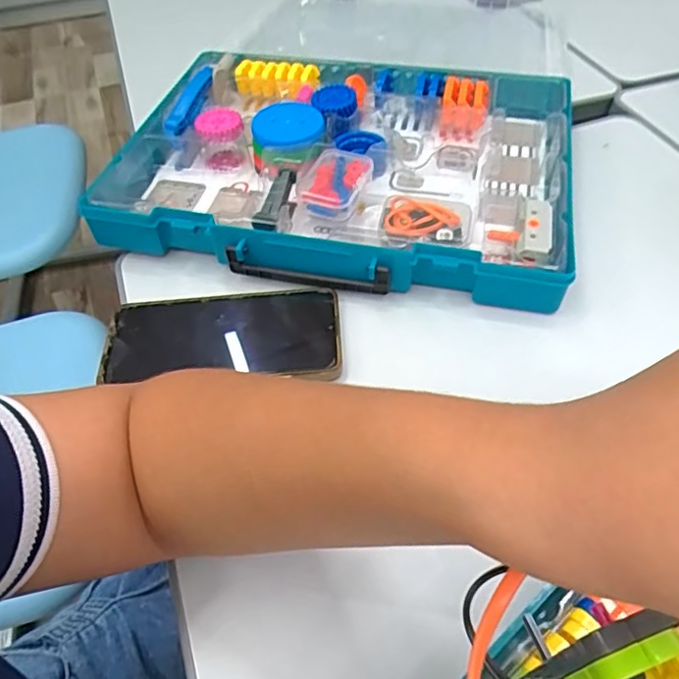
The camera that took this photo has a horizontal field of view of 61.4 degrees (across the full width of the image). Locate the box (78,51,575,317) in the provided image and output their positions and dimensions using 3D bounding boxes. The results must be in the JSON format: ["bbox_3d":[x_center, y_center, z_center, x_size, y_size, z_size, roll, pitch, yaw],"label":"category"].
[{"bbox_3d":[-0.001,-0.149,0.476,0.358,0.056,0.247,10,52,9],"label":"box"}]

